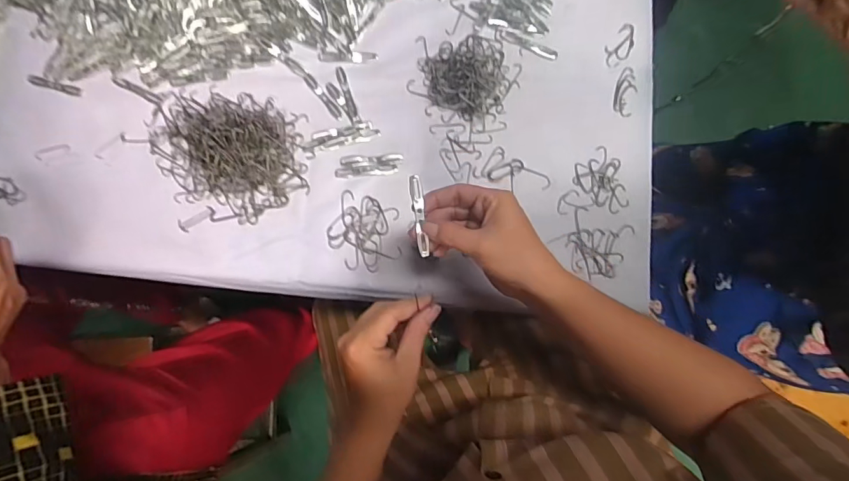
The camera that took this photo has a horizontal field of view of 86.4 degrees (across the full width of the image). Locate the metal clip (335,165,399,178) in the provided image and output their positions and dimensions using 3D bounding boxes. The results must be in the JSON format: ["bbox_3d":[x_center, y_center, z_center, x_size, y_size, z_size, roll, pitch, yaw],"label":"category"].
[{"bbox_3d":[-0.065,-0.079,0.512,0.071,0.004,0.012,-4,81,0],"label":"metal clip"}]

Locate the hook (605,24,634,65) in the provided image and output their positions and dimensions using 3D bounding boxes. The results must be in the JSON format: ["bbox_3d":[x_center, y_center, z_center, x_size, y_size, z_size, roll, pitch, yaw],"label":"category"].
[{"bbox_3d":[0.230,-0.228,0.527,0.026,0.007,0.050,40,84,6],"label":"hook"}]

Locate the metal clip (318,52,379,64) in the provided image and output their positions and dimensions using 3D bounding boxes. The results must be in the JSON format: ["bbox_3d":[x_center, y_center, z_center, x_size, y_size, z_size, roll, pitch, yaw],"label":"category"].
[{"bbox_3d":[-0.091,-0.218,0.537,0.070,0.004,0.014,-1,81,0],"label":"metal clip"}]

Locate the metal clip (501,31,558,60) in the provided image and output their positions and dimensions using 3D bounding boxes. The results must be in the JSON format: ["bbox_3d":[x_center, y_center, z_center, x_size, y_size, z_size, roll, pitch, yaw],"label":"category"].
[{"bbox_3d":[0.122,-0.230,0.533,0.071,0.004,0.013,26,83,4],"label":"metal clip"}]

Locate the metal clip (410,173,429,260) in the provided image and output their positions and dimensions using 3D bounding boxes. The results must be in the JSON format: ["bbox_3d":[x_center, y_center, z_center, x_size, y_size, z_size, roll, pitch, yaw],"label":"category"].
[{"bbox_3d":[-0.004,-0.021,0.389,0.010,0.005,0.070,-7,97,0],"label":"metal clip"}]

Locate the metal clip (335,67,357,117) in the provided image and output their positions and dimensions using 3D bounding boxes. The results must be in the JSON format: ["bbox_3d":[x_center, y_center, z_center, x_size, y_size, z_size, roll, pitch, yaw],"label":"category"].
[{"bbox_3d":[-0.091,-0.175,0.528,0.011,0.004,0.064,-19,82,-2],"label":"metal clip"}]

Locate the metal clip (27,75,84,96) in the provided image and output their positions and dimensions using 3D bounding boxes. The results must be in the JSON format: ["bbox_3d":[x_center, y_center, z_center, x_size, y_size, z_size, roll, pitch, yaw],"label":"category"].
[{"bbox_3d":[-0.439,-0.184,0.535,0.064,0.004,0.011,14,82,3],"label":"metal clip"}]

